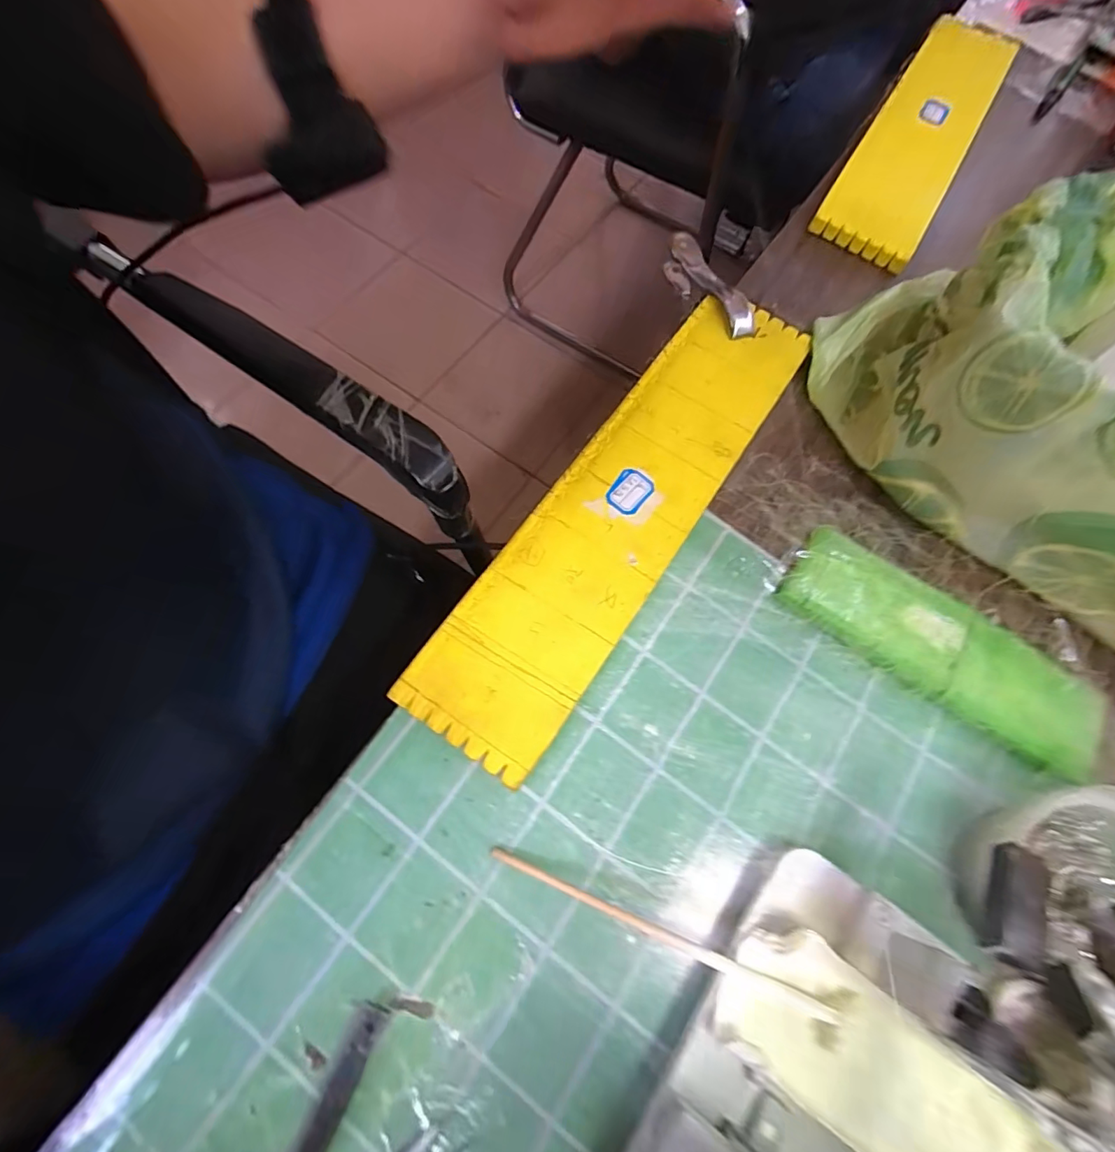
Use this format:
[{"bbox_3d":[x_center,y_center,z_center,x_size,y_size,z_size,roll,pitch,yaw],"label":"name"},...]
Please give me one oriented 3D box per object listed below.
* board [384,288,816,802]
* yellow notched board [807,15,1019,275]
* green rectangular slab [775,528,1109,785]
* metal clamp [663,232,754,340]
[{"bbox_3d":[0.043,-0.047,0.310,0.079,0.004,0.330,34,71,8],"label":"board"},{"bbox_3d":[0.322,-0.394,0.459,0.081,0.016,0.339,31,72,6],"label":"yellow notched board"},{"bbox_3d":[0.215,0.040,0.296,0.180,0.012,0.059,34,72,7],"label":"green rectangular slab"},{"bbox_3d":[0.109,-0.213,0.387,0.026,0.033,0.119,-19,58,-9],"label":"metal clamp"}]

